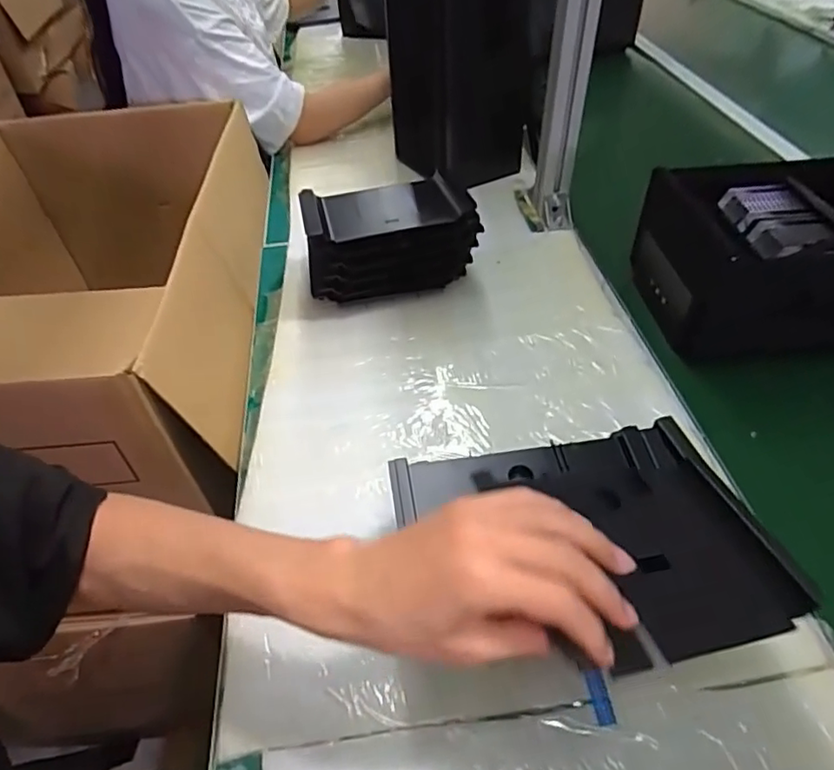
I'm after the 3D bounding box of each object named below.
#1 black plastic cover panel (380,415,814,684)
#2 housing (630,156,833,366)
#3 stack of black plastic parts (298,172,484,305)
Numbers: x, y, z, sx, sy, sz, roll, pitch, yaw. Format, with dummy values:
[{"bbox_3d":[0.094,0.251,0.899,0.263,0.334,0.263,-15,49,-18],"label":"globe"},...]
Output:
[{"bbox_3d":[0.109,0.091,0.376,0.218,0.031,0.181,-8,35,-11],"label":"black plastic cover panel"},{"bbox_3d":[0.448,-0.149,0.650,0.366,0.124,0.188,-3,44,2],"label":"housing"},{"bbox_3d":[-0.035,-0.169,0.712,0.187,0.120,0.130,-12,45,-7],"label":"stack of black plastic parts"}]

